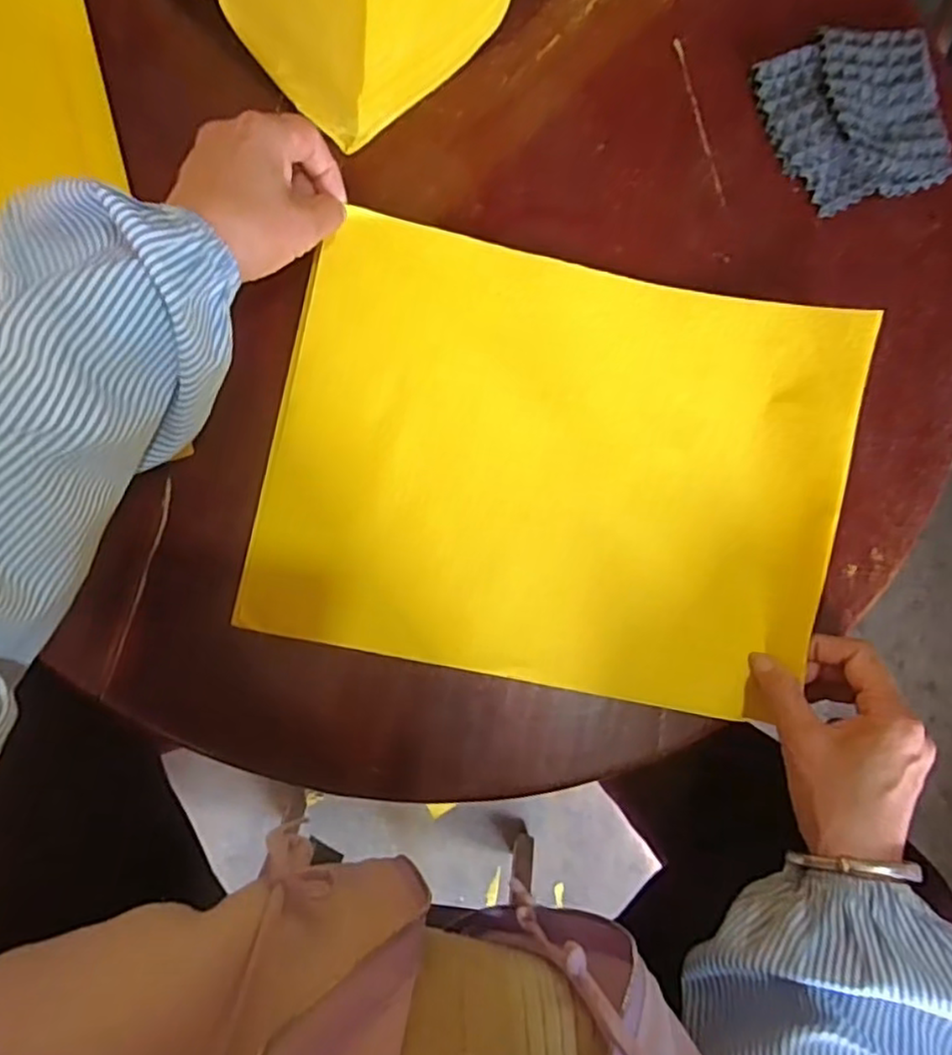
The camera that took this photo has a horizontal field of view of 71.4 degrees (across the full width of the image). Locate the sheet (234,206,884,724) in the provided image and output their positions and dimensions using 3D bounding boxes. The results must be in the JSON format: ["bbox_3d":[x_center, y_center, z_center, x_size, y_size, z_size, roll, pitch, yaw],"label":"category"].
[{"bbox_3d":[0.051,-0.038,0.416,0.345,0.037,0.264,12,83,-5],"label":"sheet"}]

